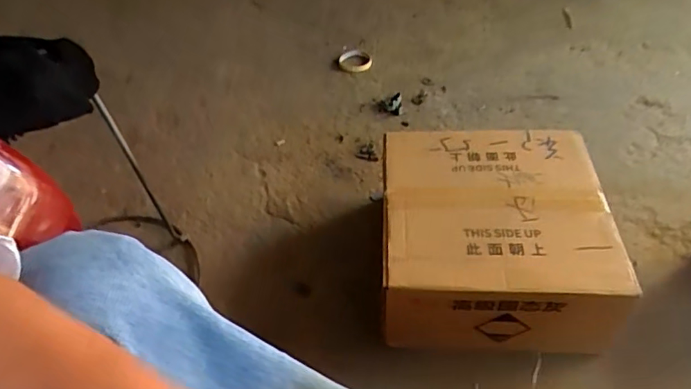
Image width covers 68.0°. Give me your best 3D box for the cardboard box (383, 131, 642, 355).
[{"bbox_3d":[0.219,0.058,0.808,0.320,0.158,0.321,-2,46,4],"label":"cardboard box"}]

